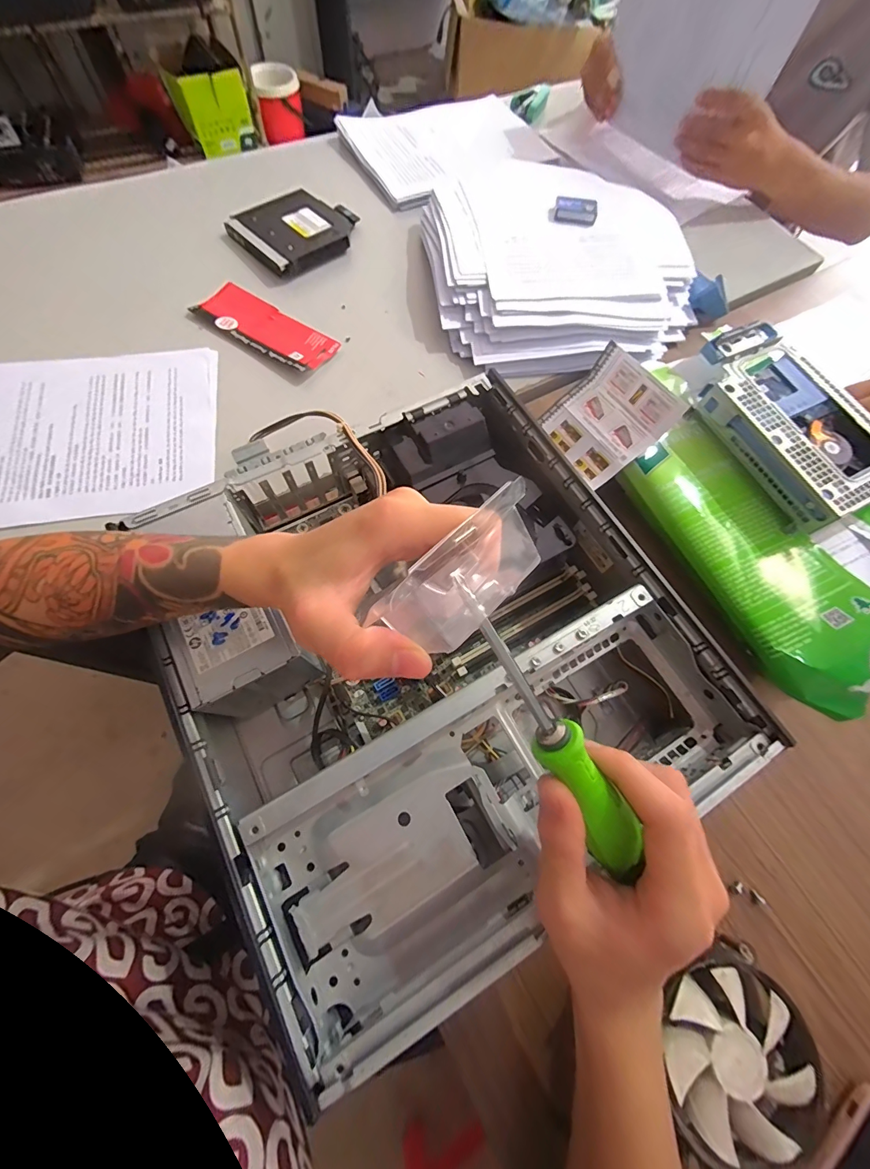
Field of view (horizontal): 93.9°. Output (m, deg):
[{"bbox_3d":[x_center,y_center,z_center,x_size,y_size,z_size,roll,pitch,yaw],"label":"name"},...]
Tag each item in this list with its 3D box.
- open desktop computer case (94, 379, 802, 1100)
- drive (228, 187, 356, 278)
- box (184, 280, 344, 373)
[{"bbox_3d":[-0.005,0.046,0.323,0.336,0.106,0.365,-27,73,-14],"label":"open desktop computer case"},{"bbox_3d":[-0.181,-0.482,0.554,0.154,0.022,0.132,-38,76,-17],"label":"drive"},{"bbox_3d":[-0.206,-0.311,0.490,0.182,0.011,0.063,31,69,8],"label":"box"}]

